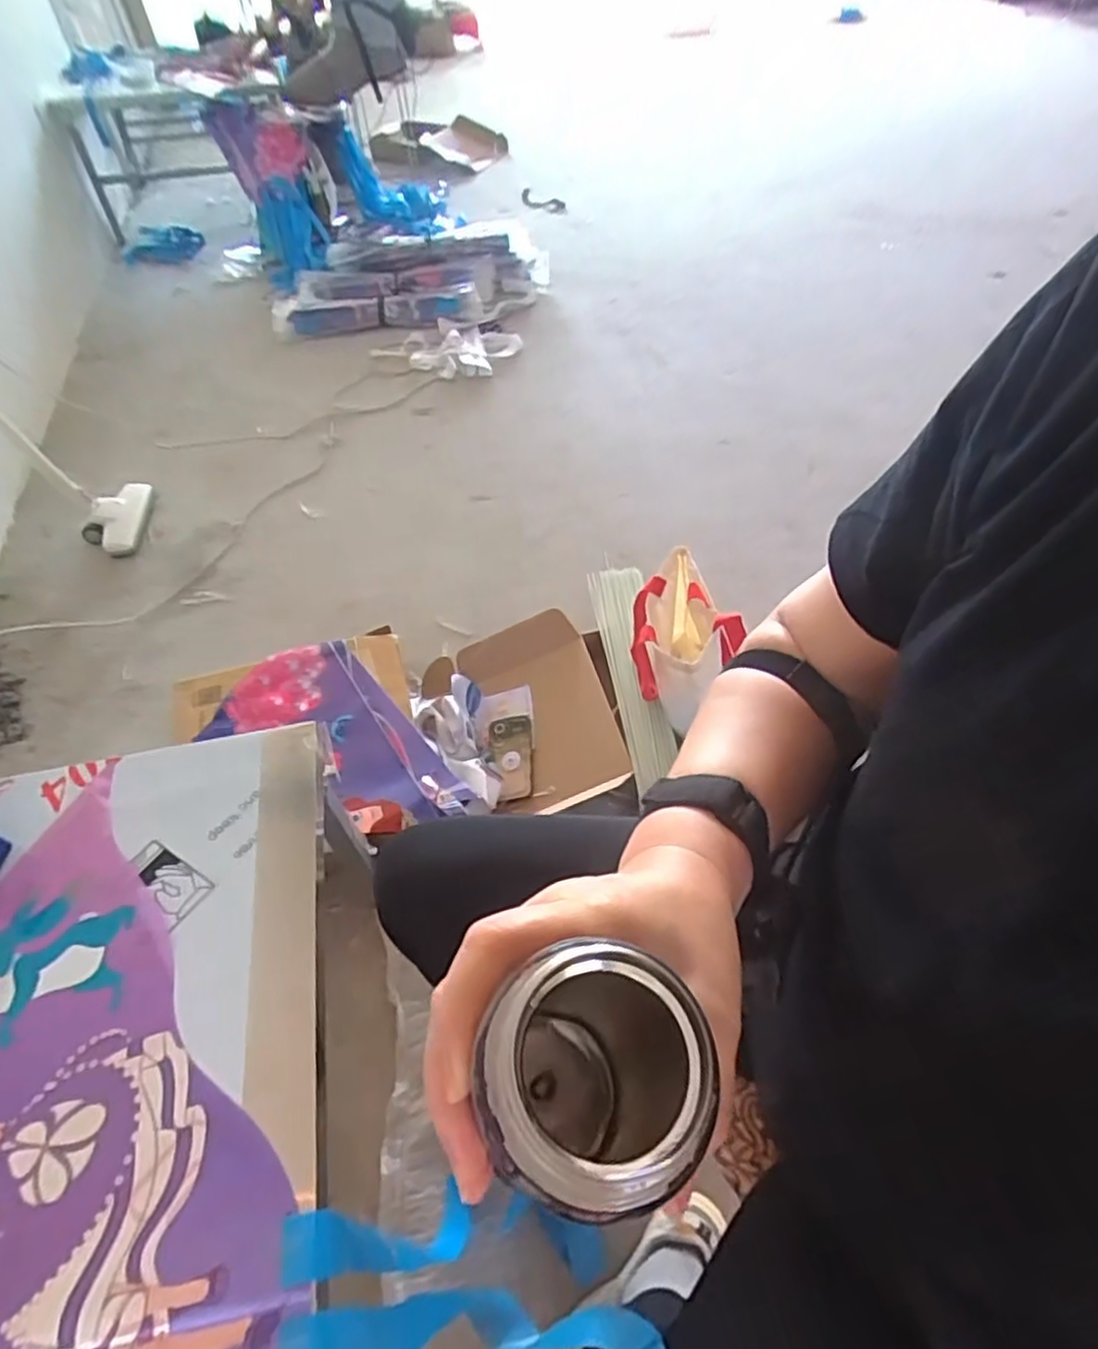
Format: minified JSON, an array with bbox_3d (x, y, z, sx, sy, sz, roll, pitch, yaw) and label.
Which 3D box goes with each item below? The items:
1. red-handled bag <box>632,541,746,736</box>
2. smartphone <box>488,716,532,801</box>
[{"bbox_3d":[0.221,-0.044,1.155,0.159,0.246,0.221,-9,52,-6],"label":"red-handled bag"},{"bbox_3d":[-0.067,0.141,1.218,0.075,0.016,0.160,-5,51,-3],"label":"smartphone"}]

